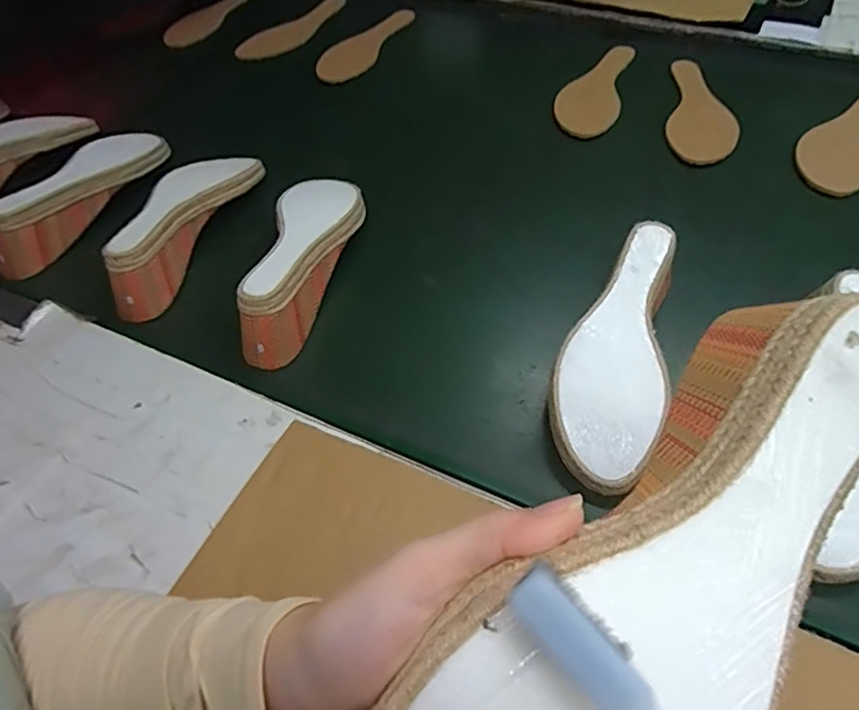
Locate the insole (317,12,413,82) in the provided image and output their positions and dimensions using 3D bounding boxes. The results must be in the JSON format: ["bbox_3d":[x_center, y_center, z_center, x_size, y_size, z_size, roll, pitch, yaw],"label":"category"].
[{"bbox_3d":[-0.098,-0.487,0.914,0.075,0.012,0.215,31,62,14],"label":"insole"}]

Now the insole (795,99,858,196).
[{"bbox_3d":[0.482,-0.256,0.676,0.080,0.008,0.227,24,56,20],"label":"insole"}]

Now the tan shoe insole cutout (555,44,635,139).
[{"bbox_3d":[0.221,-0.360,0.778,0.076,0.008,0.231,14,53,13],"label":"tan shoe insole cutout"}]

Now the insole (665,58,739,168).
[{"bbox_3d":[0.345,-0.310,0.735,0.081,0.008,0.229,12,53,11],"label":"insole"}]

